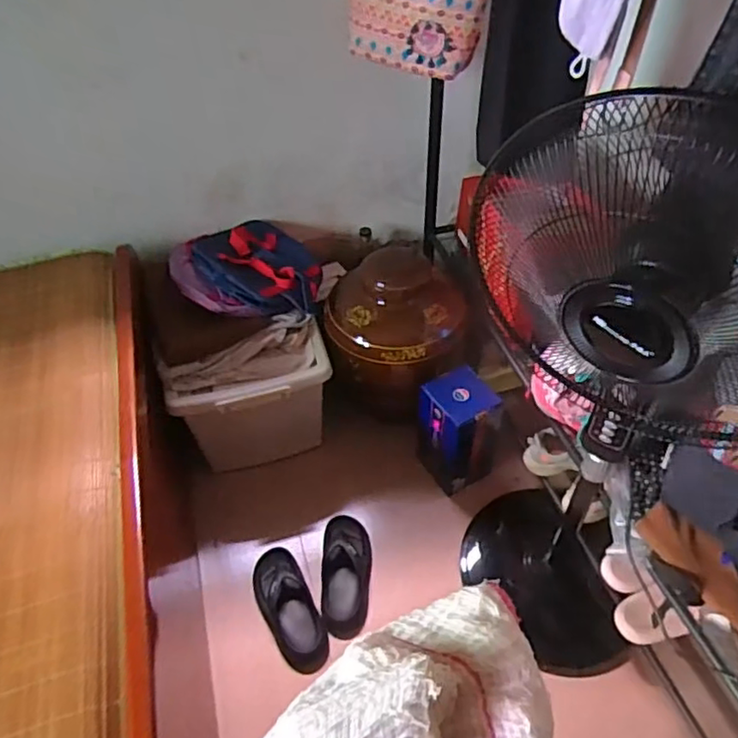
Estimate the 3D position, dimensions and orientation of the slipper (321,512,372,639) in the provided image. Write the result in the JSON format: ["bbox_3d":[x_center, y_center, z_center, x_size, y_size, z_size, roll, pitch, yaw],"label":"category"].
[{"bbox_3d":[-0.051,0.451,1.364,0.111,0.071,0.278,-3,47,0],"label":"slipper"}]

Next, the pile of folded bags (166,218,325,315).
[{"bbox_3d":[-0.304,-0.258,1.507,0.339,0.104,0.332,-1,47,1],"label":"pile of folded bags"}]

